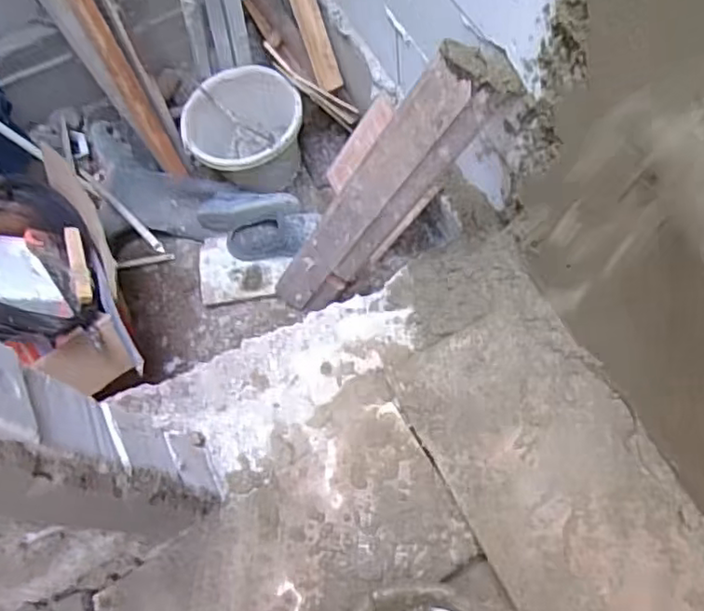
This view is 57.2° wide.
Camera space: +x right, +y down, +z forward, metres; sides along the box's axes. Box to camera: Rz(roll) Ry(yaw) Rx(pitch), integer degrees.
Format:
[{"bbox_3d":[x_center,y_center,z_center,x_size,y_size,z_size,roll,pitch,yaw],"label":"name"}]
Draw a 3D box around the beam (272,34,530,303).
[{"bbox_3d":[0.039,-0.189,1.227,0.129,0.735,0.091,2,61,-29],"label":"beam"}]

